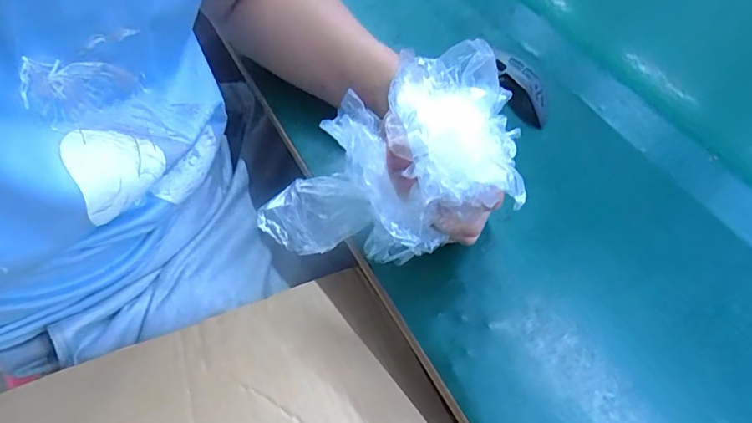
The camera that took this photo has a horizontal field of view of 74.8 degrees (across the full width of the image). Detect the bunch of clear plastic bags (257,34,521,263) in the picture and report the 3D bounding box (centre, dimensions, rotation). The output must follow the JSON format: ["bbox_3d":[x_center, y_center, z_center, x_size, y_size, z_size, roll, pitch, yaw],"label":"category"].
[{"bbox_3d":[0.003,-0.028,0.328,0.161,0.120,0.105,-7,56,-6],"label":"bunch of clear plastic bags"}]

